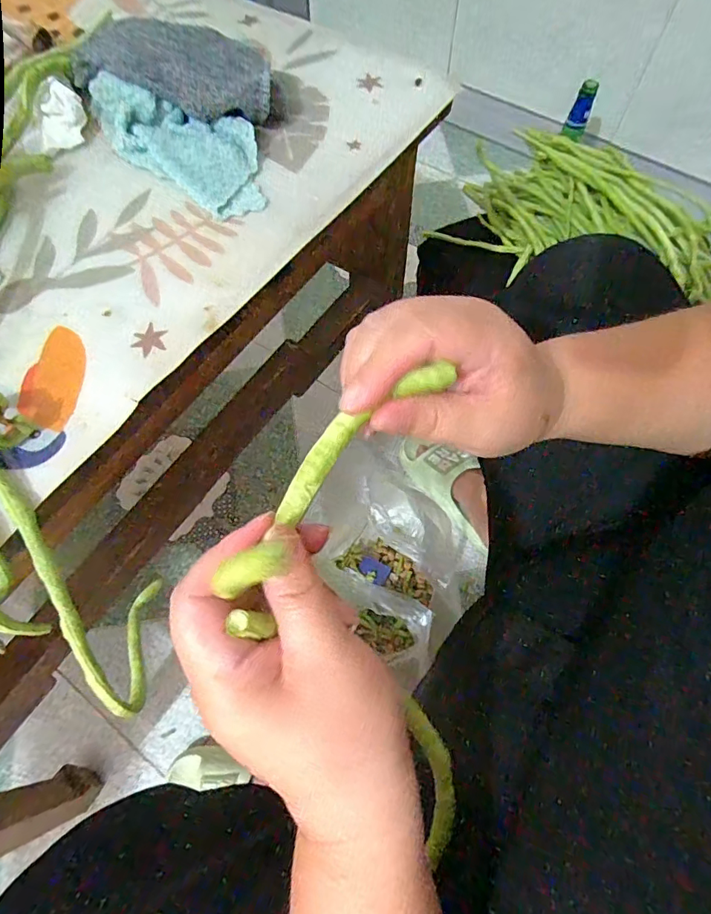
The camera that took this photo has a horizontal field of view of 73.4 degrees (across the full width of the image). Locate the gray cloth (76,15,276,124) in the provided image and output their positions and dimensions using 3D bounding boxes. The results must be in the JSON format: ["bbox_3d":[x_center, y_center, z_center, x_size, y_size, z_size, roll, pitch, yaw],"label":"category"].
[{"bbox_3d":[-0.131,-0.273,0.337,0.156,0.051,0.057,12,67,8],"label":"gray cloth"}]

